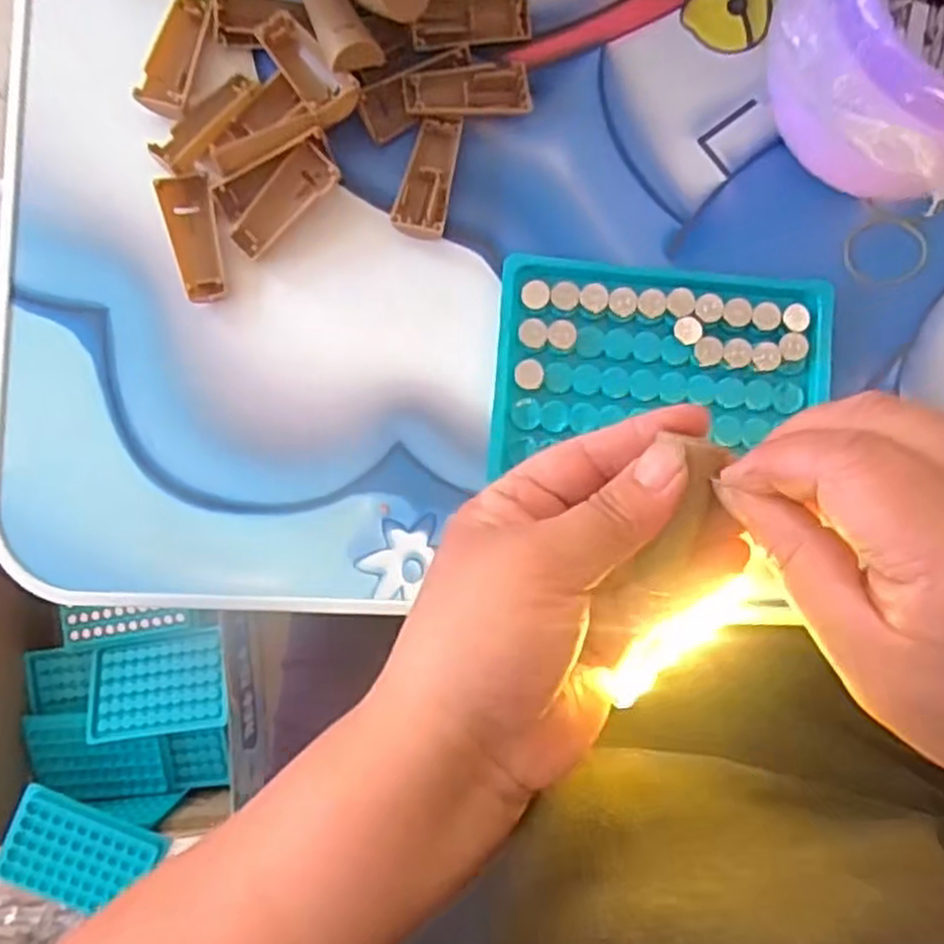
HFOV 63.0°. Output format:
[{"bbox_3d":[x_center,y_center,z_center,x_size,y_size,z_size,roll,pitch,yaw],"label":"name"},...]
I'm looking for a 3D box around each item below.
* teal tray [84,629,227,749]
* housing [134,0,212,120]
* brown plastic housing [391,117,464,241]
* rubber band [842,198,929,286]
[{"bbox_3d":[-0.306,0.209,0.757,0.122,0.007,0.097,0,63,-25],"label":"teal tray"},{"bbox_3d":[-0.119,-0.169,0.313,0.018,0.006,0.050,19,88,0],"label":"housing"},{"bbox_3d":[-0.017,-0.118,0.311,0.020,0.008,0.048,13,87,0],"label":"brown plastic housing"},{"bbox_3d":[0.170,-0.091,0.315,0.034,0.004,0.031,0,88,0],"label":"rubber band"}]

